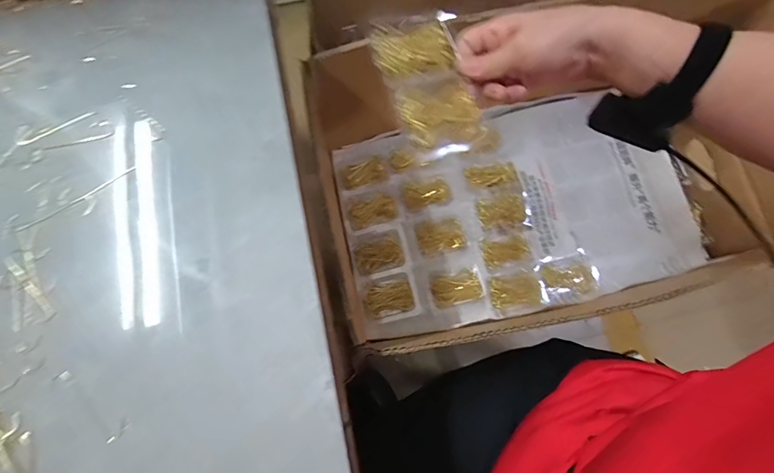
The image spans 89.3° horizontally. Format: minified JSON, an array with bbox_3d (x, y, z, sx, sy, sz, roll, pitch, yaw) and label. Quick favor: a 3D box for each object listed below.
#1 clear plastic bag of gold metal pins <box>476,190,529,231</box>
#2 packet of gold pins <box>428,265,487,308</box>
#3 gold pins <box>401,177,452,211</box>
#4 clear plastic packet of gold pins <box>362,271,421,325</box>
[{"bbox_3d":[0.187,-0.043,0.631,0.084,0.017,0.056,-9,75,-4],"label":"clear plastic bag of gold metal pins"},{"bbox_3d":[0.103,0.074,0.578,0.078,0.012,0.050,-13,76,-5],"label":"packet of gold pins"},{"bbox_3d":[0.064,-0.070,0.630,0.077,0.009,0.044,-12,75,-4],"label":"gold pins"},{"bbox_3d":[0.006,0.093,0.585,0.077,0.015,0.065,-13,76,-5],"label":"clear plastic packet of gold pins"}]

